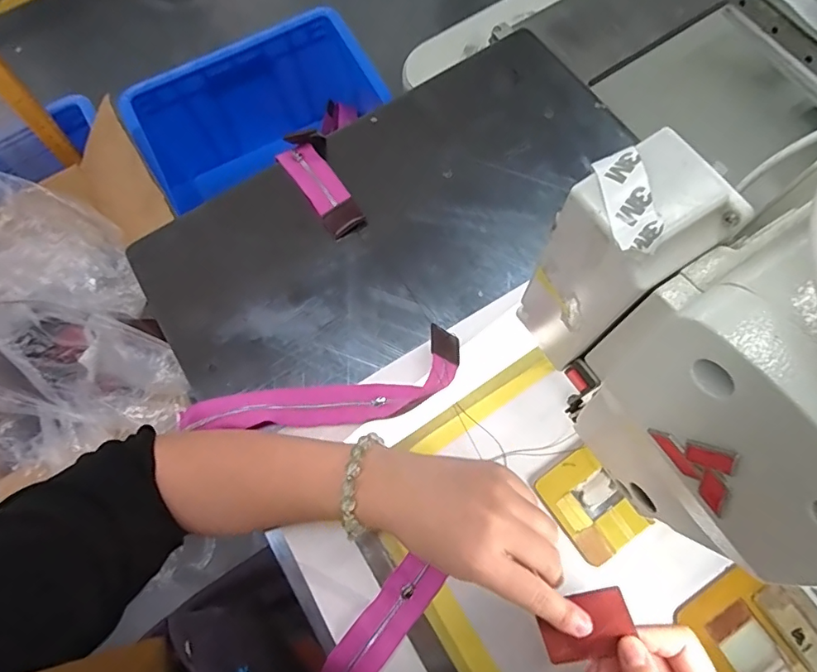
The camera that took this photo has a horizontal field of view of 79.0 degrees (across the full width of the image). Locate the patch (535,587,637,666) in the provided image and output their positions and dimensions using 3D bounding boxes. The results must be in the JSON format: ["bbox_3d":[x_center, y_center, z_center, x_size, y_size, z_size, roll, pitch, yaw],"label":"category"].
[{"bbox_3d":[0.100,0.165,0.281,0.051,0.006,0.033,-25,76,19],"label":"patch"}]

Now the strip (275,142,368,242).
[{"bbox_3d":[-0.081,-0.138,0.464,0.035,0.012,0.108,-35,74,-10],"label":"strip"}]

